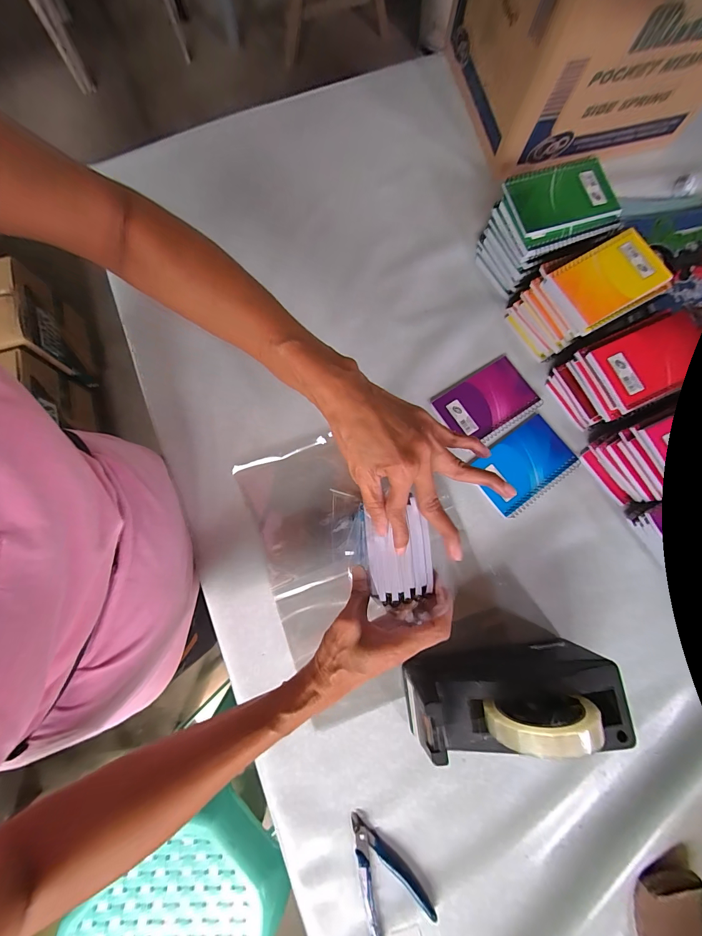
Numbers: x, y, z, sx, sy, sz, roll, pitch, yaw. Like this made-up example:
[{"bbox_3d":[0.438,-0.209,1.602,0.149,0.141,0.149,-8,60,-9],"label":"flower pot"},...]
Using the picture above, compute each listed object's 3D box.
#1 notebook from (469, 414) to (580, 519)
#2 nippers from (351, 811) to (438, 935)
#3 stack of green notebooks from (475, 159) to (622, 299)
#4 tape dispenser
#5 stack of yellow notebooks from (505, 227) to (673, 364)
[{"bbox_3d":[0.231,-0.004,0.477,0.134,0.008,0.088,-35,82,-7],"label":"notebook"},{"bbox_3d":[0.032,0.436,0.380,0.066,0.016,0.117,-28,82,-6],"label":"nippers"},{"bbox_3d":[0.266,-0.329,0.495,0.146,0.088,0.111,-24,81,-5],"label":"stack of green notebooks"},{"bbox_3d":[0.162,0.237,0.362,0.204,0.128,0.076,-5,80,-2],"label":"tape dispenser"},{"bbox_3d":[0.311,-0.232,0.475,0.151,0.079,0.108,-29,82,-6],"label":"stack of yellow notebooks"}]

